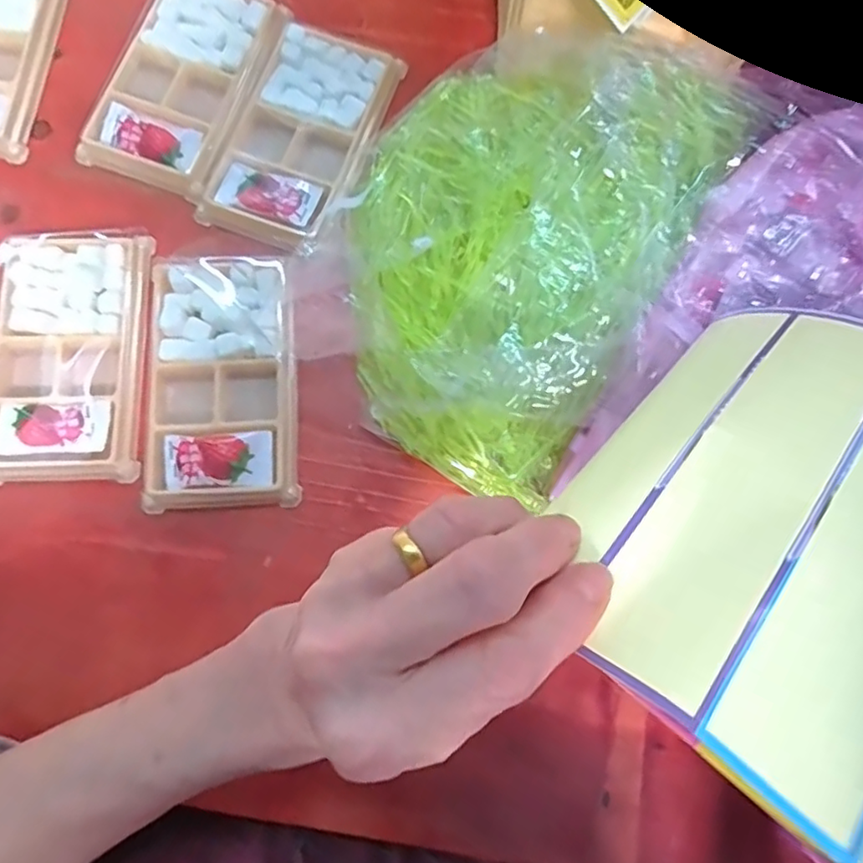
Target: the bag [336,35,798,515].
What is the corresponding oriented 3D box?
[{"bbox_3d":[0.034,-0.100,0.297,0.167,0.076,0.224,31,80,5],"label":"bag"}]

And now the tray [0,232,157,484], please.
[{"bbox_3d":[-0.194,-0.042,0.316,0.082,0.011,0.134,-1,79,-1],"label":"tray"}]

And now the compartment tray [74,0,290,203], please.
[{"bbox_3d":[-0.141,-0.206,0.348,0.081,0.012,0.133,21,79,4],"label":"compartment tray"}]

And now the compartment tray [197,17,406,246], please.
[{"bbox_3d":[-0.073,-0.170,0.346,0.076,0.015,0.137,22,79,4],"label":"compartment tray"}]

